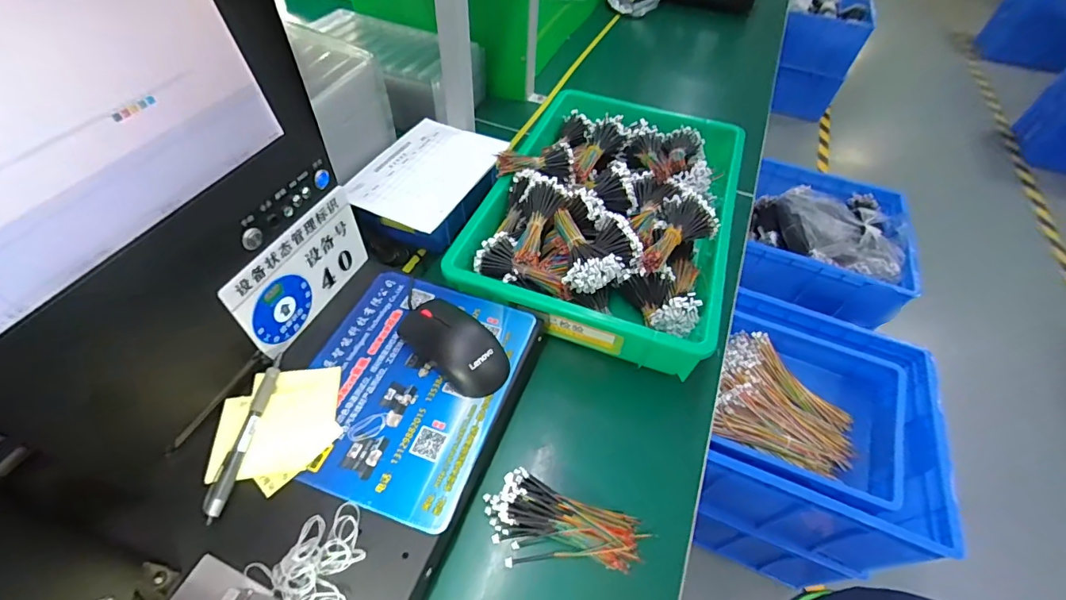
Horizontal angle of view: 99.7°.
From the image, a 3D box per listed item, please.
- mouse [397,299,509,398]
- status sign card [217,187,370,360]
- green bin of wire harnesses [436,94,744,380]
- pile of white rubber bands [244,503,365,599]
[{"bbox_3d":[-0.073,0.040,0.415,0.106,0.033,0.055,33,56,20],"label":"mouse"},{"bbox_3d":[-0.213,-0.025,0.425,0.010,0.099,0.147,19,52,11],"label":"status sign card"},{"bbox_3d":[0.094,-0.115,0.584,0.300,0.090,0.396,17,52,9],"label":"green bin of wire harnesses"},{"bbox_3d":[-0.145,0.183,0.316,0.074,0.014,0.066,32,58,23],"label":"pile of white rubber bands"}]

